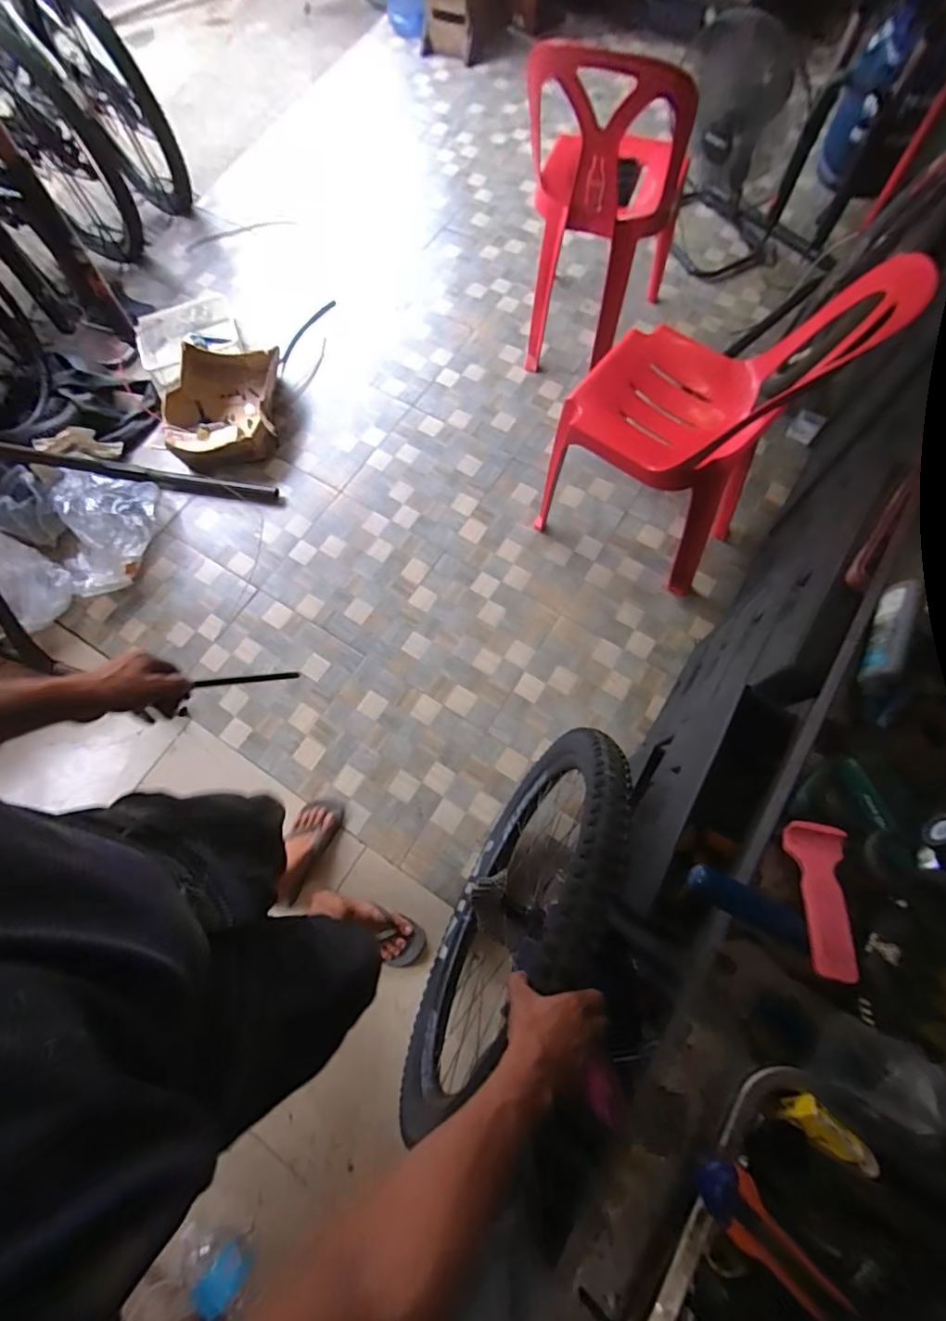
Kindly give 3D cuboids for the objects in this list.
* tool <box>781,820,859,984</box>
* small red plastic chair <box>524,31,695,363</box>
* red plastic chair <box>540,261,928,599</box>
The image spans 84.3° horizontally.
[{"bbox_3d":[0.285,0.193,0.425,0.043,0.017,0.117,11,55,5],"label":"tool"},{"bbox_3d":[0.353,-1.224,1.426,0.397,0.776,0.485,16,73,8],"label":"small red plastic chair"},{"bbox_3d":[0.480,-0.553,1.216,0.483,0.746,0.363,31,75,12],"label":"red plastic chair"}]

